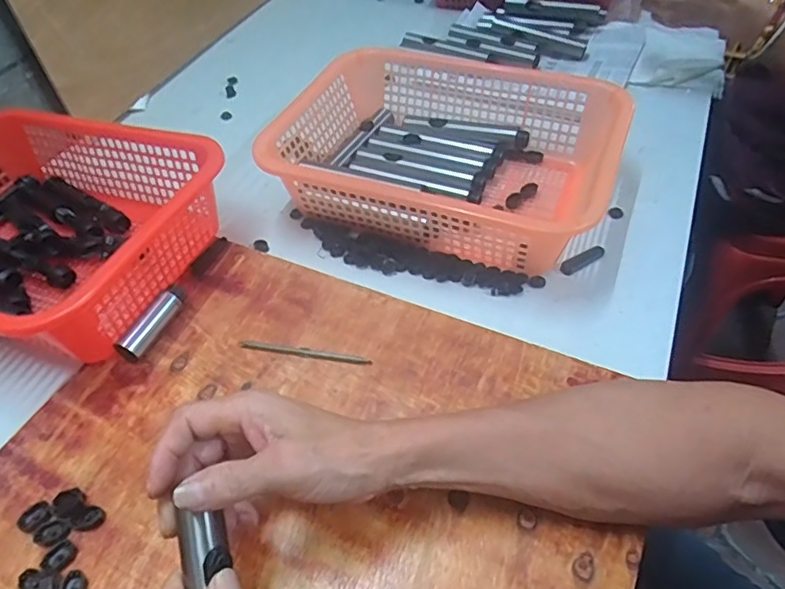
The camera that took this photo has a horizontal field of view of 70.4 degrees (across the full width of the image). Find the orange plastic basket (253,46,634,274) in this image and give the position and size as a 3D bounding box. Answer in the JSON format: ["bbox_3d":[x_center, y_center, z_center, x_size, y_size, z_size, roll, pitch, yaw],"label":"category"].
[{"bbox_3d":[0.060,-0.148,0.585,0.320,0.082,0.241,16,52,18],"label":"orange plastic basket"}]

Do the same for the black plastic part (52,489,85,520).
[{"bbox_3d":[-0.230,0.150,0.398,0.023,0.012,0.021,22,54,22],"label":"black plastic part"}]

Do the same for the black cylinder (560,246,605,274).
[{"bbox_3d":[0.187,-0.035,0.546,0.051,0.010,0.013,-26,52,-17],"label":"black cylinder"}]

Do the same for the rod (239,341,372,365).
[{"bbox_3d":[-0.076,0.049,0.477,0.117,0.005,0.009,8,50,12],"label":"rod"}]

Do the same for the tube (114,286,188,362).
[{"bbox_3d":[-0.211,0.024,0.491,0.022,0.024,0.078,19,53,20],"label":"tube"}]

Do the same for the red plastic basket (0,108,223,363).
[{"bbox_3d":[-0.350,-0.064,0.544,0.320,0.089,0.245,14,52,16],"label":"red plastic basket"}]

